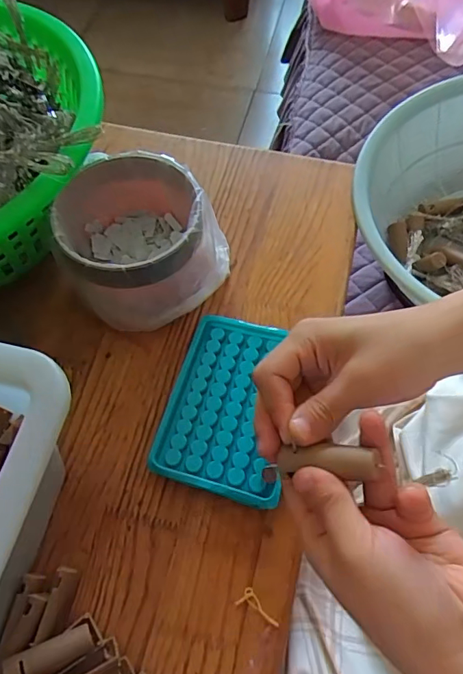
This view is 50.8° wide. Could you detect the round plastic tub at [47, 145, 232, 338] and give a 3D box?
[{"bbox_3d":[-0.079,-0.077,0.407,0.115,0.085,0.120,0,61,0],"label":"round plastic tub"}]

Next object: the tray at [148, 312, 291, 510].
[{"bbox_3d":[-0.002,0.051,0.371,0.089,0.023,0.135,11,61,6],"label":"tray"}]

